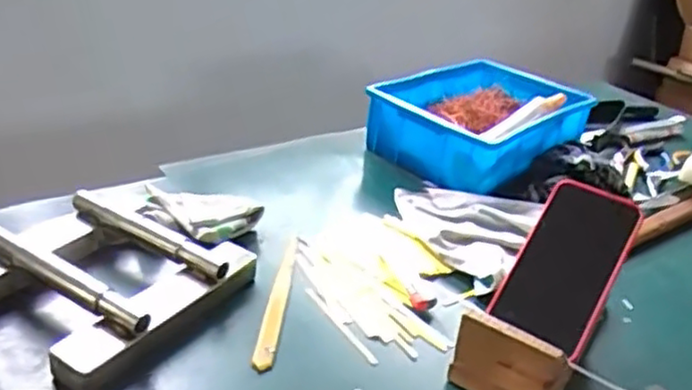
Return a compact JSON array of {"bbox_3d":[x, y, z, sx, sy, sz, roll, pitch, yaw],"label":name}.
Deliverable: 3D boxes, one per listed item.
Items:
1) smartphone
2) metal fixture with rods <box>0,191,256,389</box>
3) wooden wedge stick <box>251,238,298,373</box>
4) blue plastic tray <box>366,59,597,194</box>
[{"bbox_3d":[0.191,0.057,0.615,0.083,0.014,0.152,22,72,30],"label":"smartphone"},{"bbox_3d":[-0.212,0.068,0.601,0.194,0.054,0.192,17,29,20],"label":"metal fixture with rods"},{"bbox_3d":[-0.061,0.091,0.644,0.017,0.006,0.195,6,27,0],"label":"wooden wedge stick"},{"bbox_3d":[0.186,-0.104,0.981,0.193,0.082,0.293,28,34,34],"label":"blue plastic tray"}]

